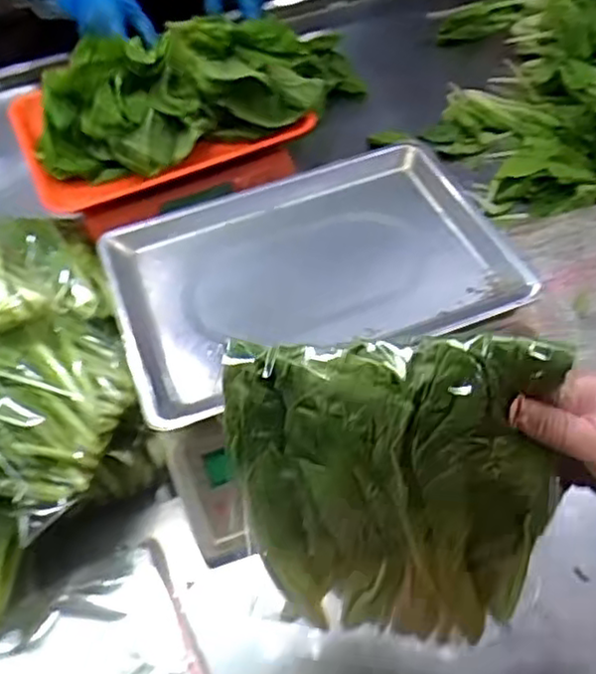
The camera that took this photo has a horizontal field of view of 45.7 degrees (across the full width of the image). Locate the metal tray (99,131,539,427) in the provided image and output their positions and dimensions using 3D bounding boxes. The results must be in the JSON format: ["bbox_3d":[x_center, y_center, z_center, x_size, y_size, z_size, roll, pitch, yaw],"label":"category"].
[{"bbox_3d":[0.008,-0.061,0.650,0.345,0.038,0.257,-20,52,-10],"label":"metal tray"}]

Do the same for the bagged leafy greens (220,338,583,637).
[{"bbox_3d":[0.056,0.096,0.424,0.188,0.186,0.038,-2,12,13],"label":"bagged leafy greens"}]

